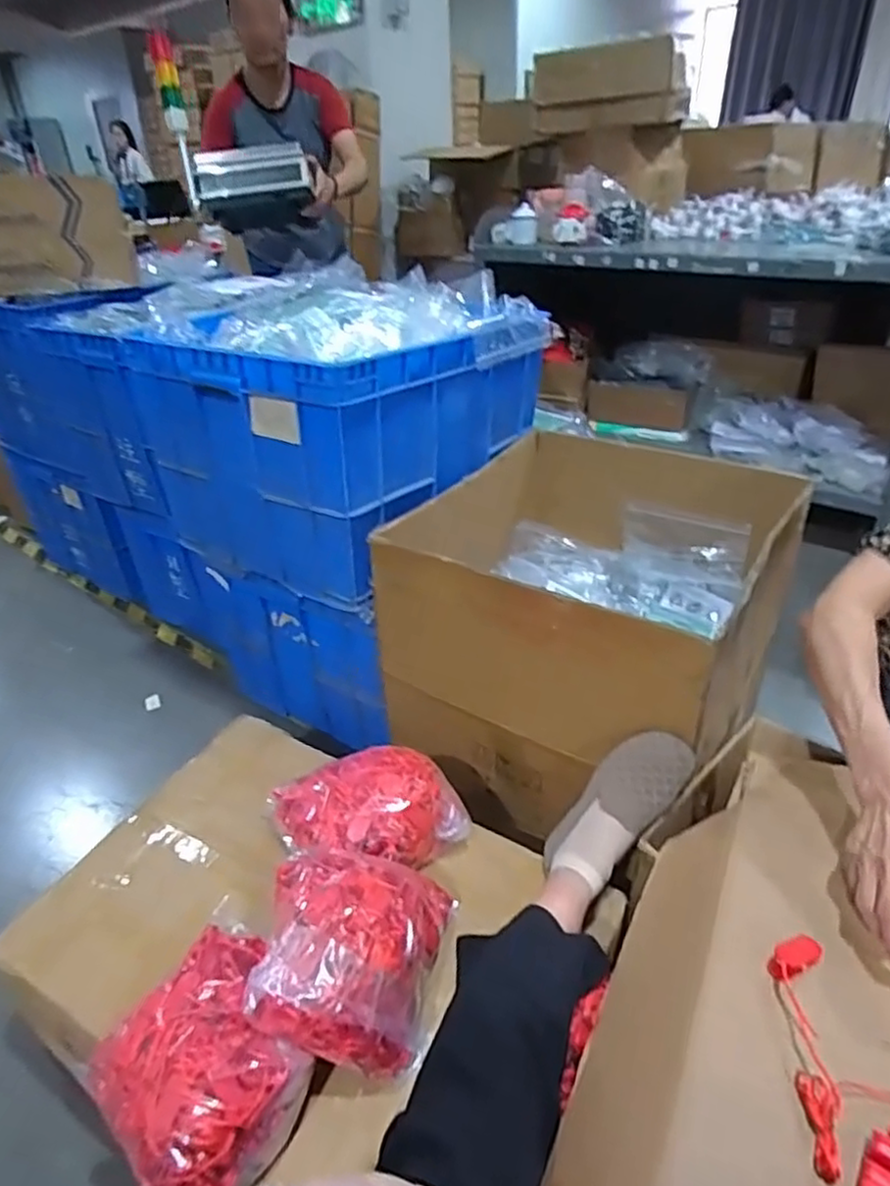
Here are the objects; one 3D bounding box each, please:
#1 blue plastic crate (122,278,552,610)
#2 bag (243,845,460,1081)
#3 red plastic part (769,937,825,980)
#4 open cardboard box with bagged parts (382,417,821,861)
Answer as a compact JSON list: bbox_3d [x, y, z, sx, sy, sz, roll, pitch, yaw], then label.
[{"bbox_3d":[-0.184,-0.338,1.272,0.575,0.393,0.575,21,40,32],"label":"blue plastic crate"},{"bbox_3d":[-0.097,0.365,0.696,0.184,0.121,0.201,1,33,7],"label":"bag"},{"bbox_3d":[0.286,0.296,0.547,0.053,0.010,0.024,-17,36,-21],"label":"red plastic part"},{"bbox_3d":[0.245,0.041,1.137,0.531,0.400,0.611,21,40,32],"label":"open cardboard box with bagged parts"}]

